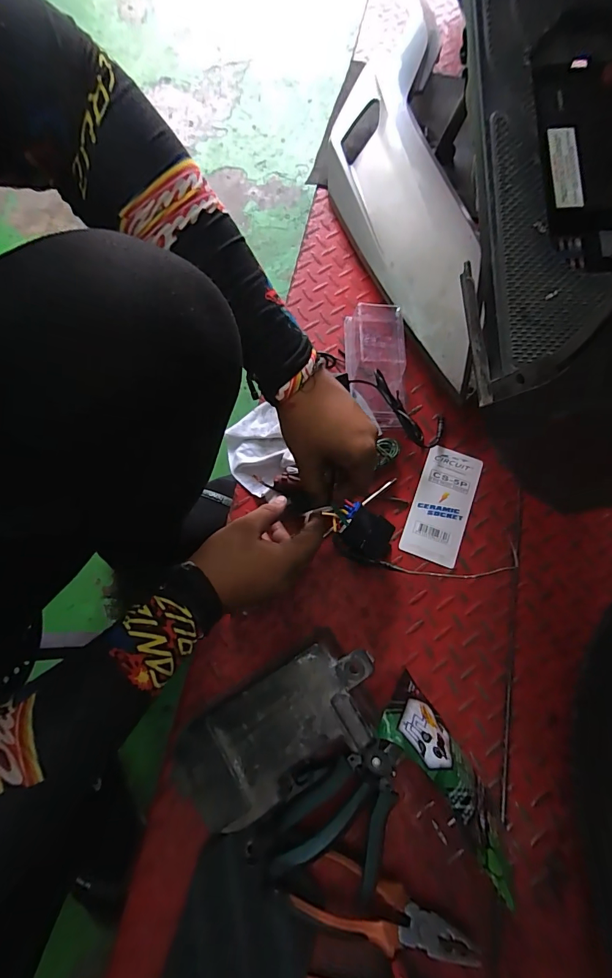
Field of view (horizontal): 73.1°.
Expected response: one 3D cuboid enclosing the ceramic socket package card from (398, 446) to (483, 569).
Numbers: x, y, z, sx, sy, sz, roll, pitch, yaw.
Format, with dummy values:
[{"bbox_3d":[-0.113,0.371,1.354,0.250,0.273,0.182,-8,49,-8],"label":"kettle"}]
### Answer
[{"bbox_3d":[0.169,0.018,0.514,0.070,0.004,0.146,21,72,5],"label":"ceramic socket package card"}]

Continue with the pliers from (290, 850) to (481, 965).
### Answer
[{"bbox_3d":[0.074,0.385,0.376,0.168,0.034,0.041,21,73,5],"label":"pliers"}]

